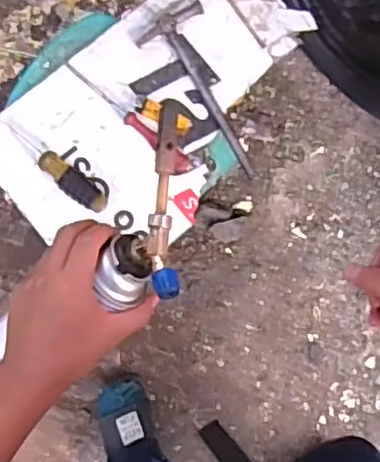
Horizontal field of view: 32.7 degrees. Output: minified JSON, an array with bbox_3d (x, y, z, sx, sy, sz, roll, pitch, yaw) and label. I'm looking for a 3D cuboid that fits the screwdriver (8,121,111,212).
[{"bbox_3d":[-0.179,-0.084,0.864,0.164,0.026,0.032,40,82,3],"label":"screwdriver"}]

